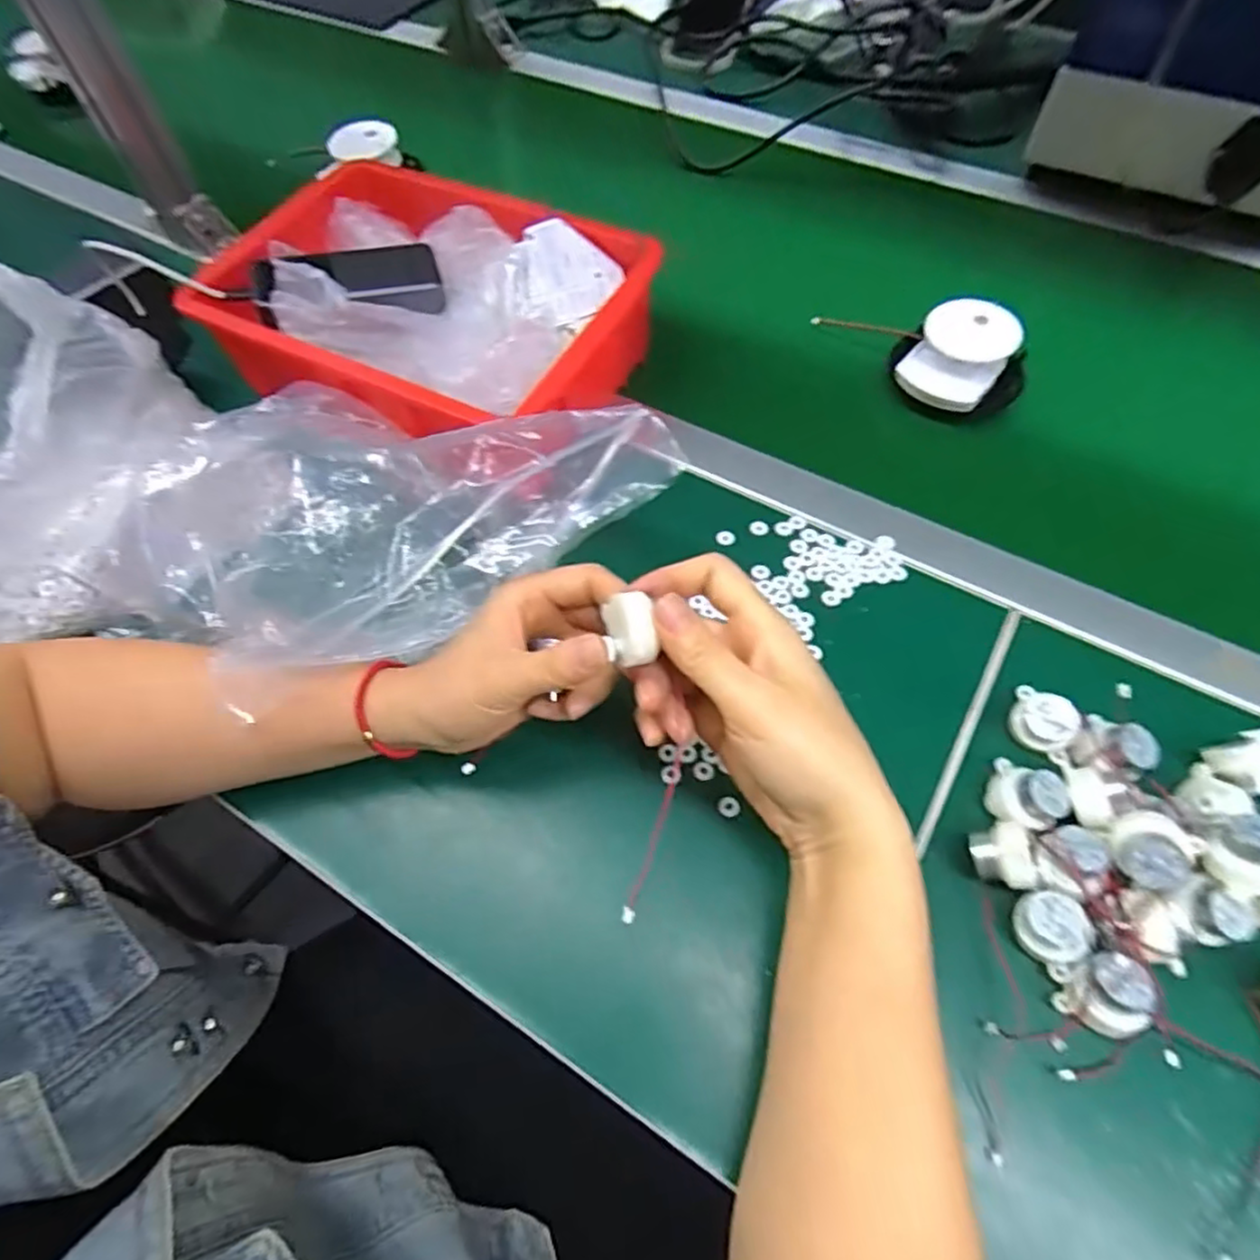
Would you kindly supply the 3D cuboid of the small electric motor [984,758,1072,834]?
[{"bbox_3d":[0.207,0.089,0.361,0.035,0.029,0.033,-1,61,3],"label":"small electric motor"}]

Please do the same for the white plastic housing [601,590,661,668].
[{"bbox_3d":[0.002,0.000,0.304,0.020,0.018,0.028,-4,93,21],"label":"white plastic housing"}]

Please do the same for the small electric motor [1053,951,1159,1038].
[{"bbox_3d":[0.220,0.168,0.318,0.033,0.027,0.033,7,62,7],"label":"small electric motor"}]

